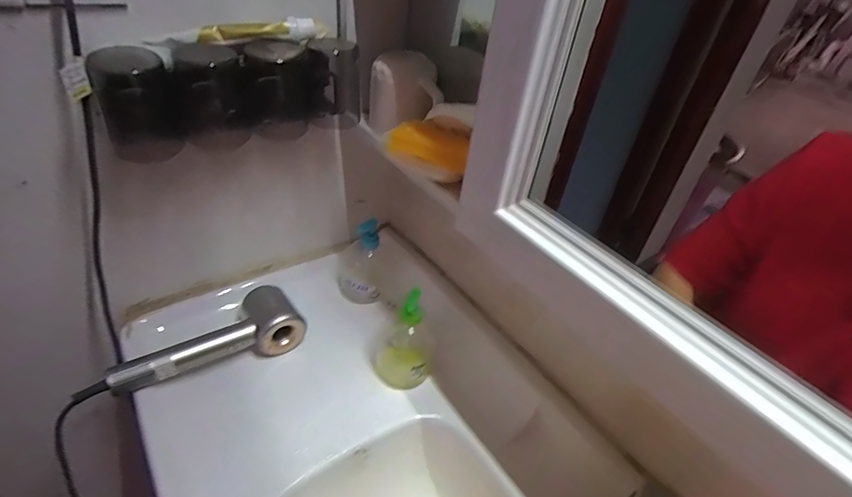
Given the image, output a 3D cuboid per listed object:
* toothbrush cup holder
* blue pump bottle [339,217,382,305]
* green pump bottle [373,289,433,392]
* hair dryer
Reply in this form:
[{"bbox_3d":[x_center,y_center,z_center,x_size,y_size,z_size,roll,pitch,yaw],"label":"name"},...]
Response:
[{"bbox_3d":[-0.213,-0.191,0.540,0.316,0.112,0.078,-23,47,-32],"label":"toothbrush cup holder"},{"bbox_3d":[-0.111,0.018,0.766,0.079,0.155,0.073,-1,39,-10],"label":"blue pump bottle"},{"bbox_3d":[-0.030,0.125,0.645,0.088,0.164,0.070,8,38,1],"label":"green pump bottle"},{"bbox_3d":[-0.328,0.148,0.645,0.287,0.078,0.087,-21,46,-30],"label":"hair dryer"}]

